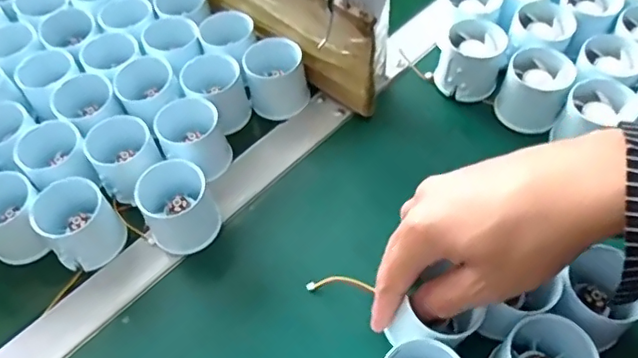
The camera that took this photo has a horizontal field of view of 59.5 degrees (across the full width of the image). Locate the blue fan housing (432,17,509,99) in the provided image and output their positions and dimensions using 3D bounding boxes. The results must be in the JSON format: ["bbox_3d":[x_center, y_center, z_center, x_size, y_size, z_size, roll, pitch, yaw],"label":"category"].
[{"bbox_3d":[0.134,-0.104,0.499,0.056,0.051,0.054,21,58,19],"label":"blue fan housing"}]

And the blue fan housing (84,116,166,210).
[{"bbox_3d":[-0.159,-0.017,0.459,0.050,0.046,0.050,-2,54,3],"label":"blue fan housing"}]

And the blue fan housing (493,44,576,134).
[{"bbox_3d":[0.181,-0.077,0.471,0.052,0.046,0.058,22,58,19],"label":"blue fan housing"}]

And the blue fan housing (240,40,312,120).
[{"bbox_3d":[-0.037,-0.090,0.498,0.052,0.052,0.042,-11,54,-3],"label":"blue fan housing"}]

